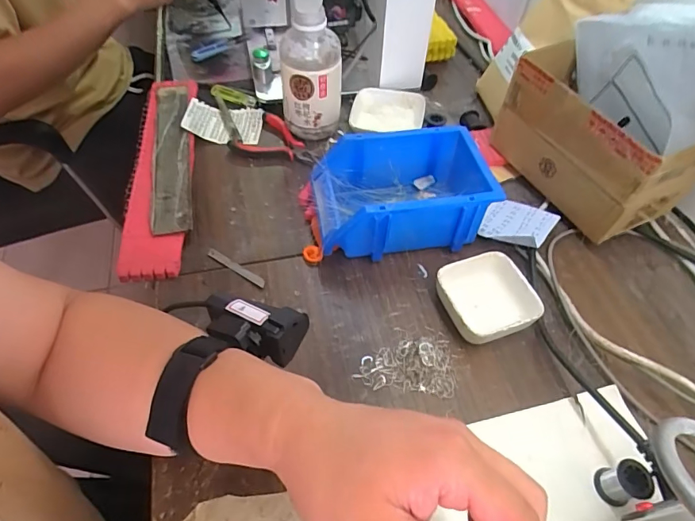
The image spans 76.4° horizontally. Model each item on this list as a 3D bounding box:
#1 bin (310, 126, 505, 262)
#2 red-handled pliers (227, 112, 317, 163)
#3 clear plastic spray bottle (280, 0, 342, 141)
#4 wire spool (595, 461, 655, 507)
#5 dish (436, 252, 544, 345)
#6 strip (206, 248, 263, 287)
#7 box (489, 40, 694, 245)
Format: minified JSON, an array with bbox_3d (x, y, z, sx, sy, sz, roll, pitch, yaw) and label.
[{"bbox_3d":[0.065,-0.075,0.485,0.194,0.072,0.125,-6,52,-6],"label":"bin"},{"bbox_3d":[-0.094,-0.153,0.592,0.112,0.020,0.078,31,57,21],"label":"red-handled pliers"},{"bbox_3d":[-0.046,-0.253,0.553,0.076,0.203,0.078,0,51,-1],"label":"clear plastic spray bottle"},{"bbox_3d":[0.209,0.169,0.335,0.024,0.034,0.027,-13,53,-12],"label":"wire spool"},{"bbox_3d":[0.137,0.039,0.439,0.086,0.031,0.086,-16,53,-14],"label":"dish"},{"bbox_3d":[-0.118,0.008,0.469,0.078,0.004,0.009,28,69,20],"label":"strip"},{"bbox_3d":[0.278,-0.133,0.514,0.114,0.137,0.207,-23,55,-19],"label":"box"}]

